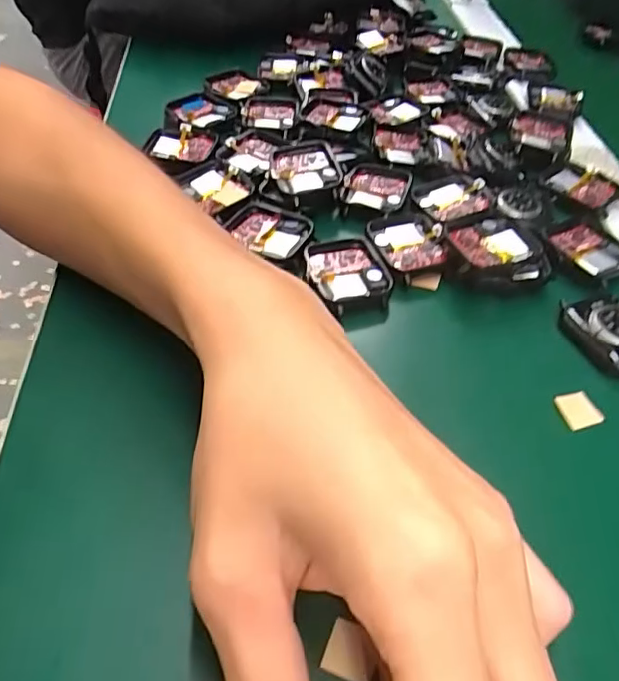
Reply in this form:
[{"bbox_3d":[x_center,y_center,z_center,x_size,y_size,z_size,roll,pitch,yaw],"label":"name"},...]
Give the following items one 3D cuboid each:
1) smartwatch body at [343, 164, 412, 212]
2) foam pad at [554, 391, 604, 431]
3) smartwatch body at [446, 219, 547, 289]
[{"bbox_3d":[0.039,-0.088,0.325,0.035,0.006,0.041,17,48,10],"label":"smartwatch body"},{"bbox_3d":[0.112,0.029,0.237,0.015,0.005,0.015,-9,49,-14],"label":"foam pad"},{"bbox_3d":[0.092,-0.044,0.282,0.045,0.009,0.037,-2,48,-7],"label":"smartwatch body"}]

